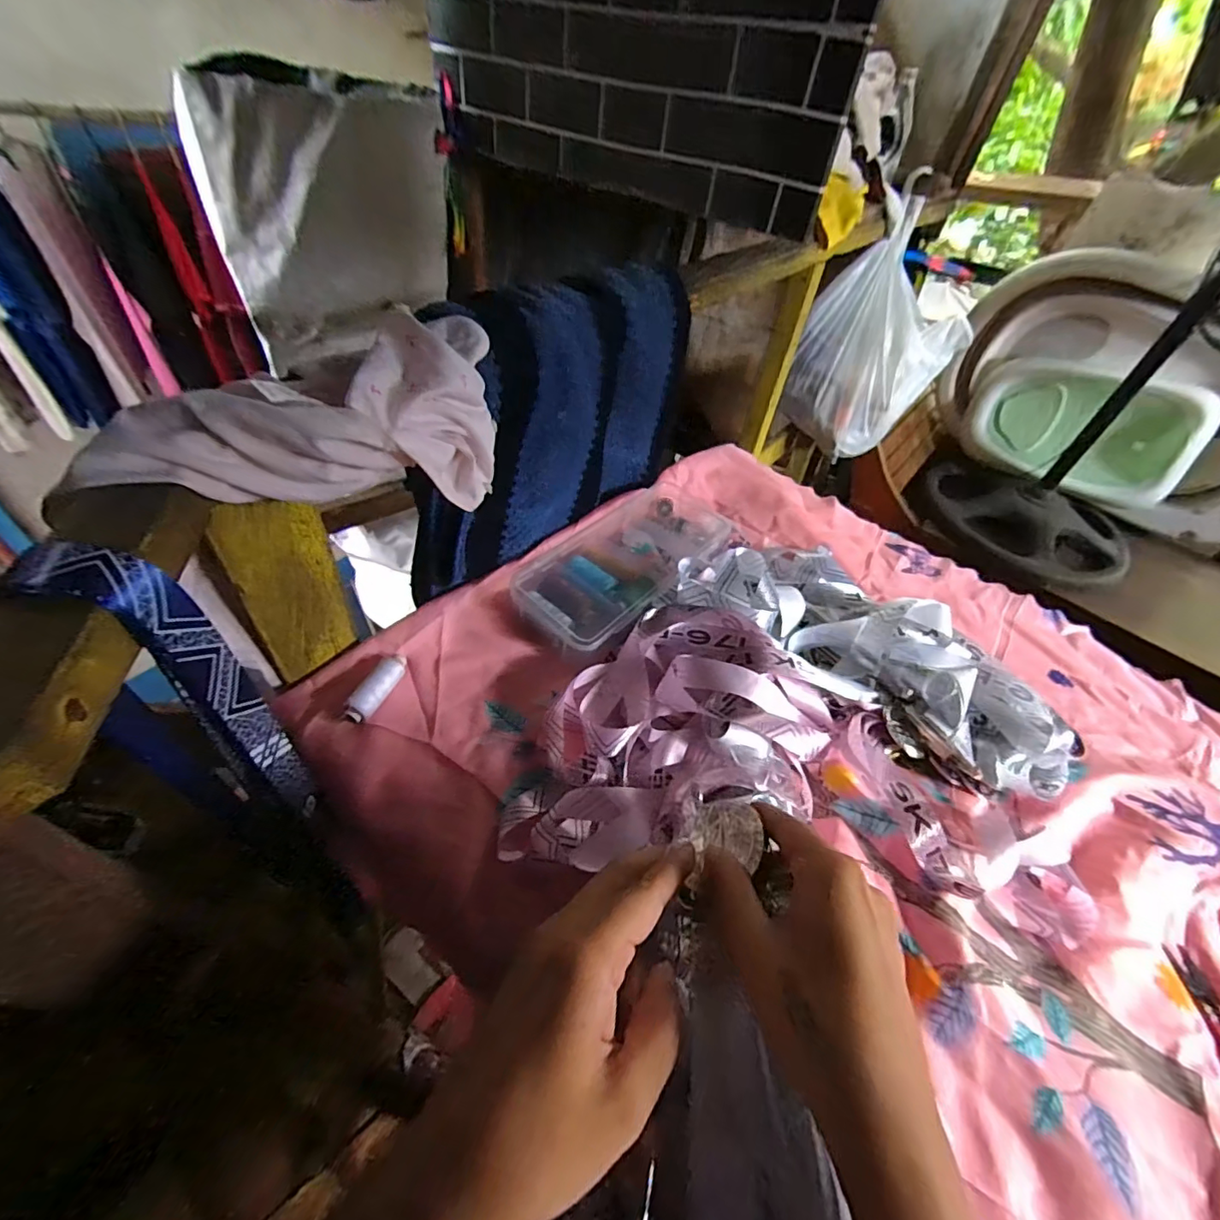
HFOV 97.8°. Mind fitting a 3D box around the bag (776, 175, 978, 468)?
[{"bbox_3d":[0.560,-0.569,1.131,0.206,0.393,0.267,-28,59,-29],"label":"bag"}]

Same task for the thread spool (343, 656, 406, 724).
[{"bbox_3d":[-0.186,0.060,0.421,0.021,0.017,0.064,21,49,9],"label":"thread spool"}]

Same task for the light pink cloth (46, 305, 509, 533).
[{"bbox_3d":[-0.169,-0.101,0.317,0.233,0.085,0.092,-27,58,-29],"label":"light pink cloth"}]

